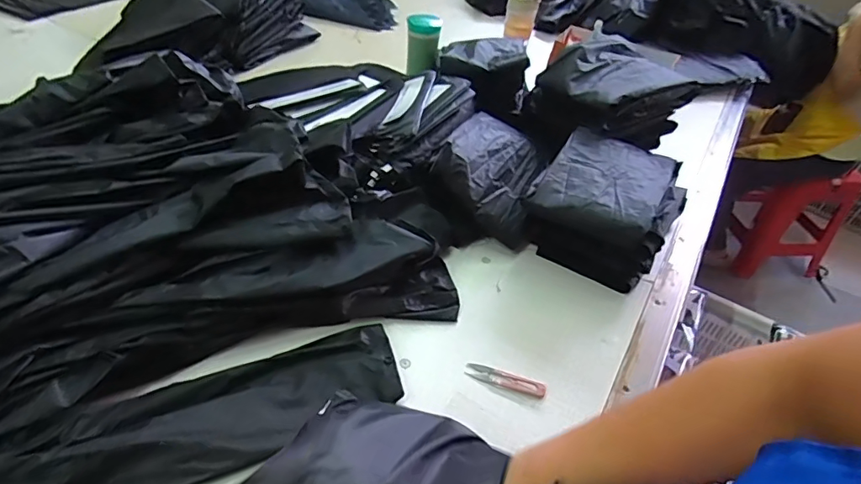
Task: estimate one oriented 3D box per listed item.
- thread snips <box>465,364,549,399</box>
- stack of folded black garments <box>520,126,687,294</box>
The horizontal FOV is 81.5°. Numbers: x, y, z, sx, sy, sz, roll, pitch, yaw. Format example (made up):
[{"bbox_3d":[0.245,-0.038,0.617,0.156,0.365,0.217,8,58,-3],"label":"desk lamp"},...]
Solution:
[{"bbox_3d":[0.097,0.178,0.649,0.102,0.007,0.024,16,44,10],"label":"thread snips"},{"bbox_3d":[0.304,-0.070,0.862,0.216,0.118,0.273,25,46,19],"label":"stack of folded black garments"}]

